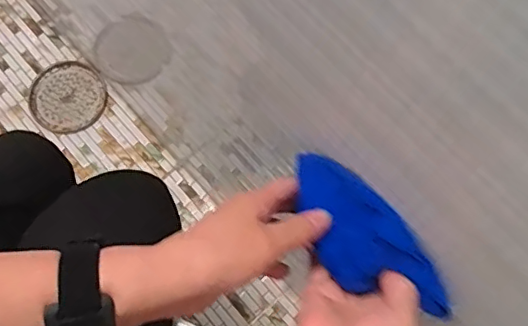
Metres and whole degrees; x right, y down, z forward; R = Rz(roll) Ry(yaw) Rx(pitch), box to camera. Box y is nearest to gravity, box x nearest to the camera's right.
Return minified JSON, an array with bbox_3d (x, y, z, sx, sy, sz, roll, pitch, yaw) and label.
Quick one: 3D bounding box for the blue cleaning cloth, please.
[{"bbox_3d":[0.068,0.056,0.385,0.055,0.038,0.142,-40,80,-11],"label":"blue cleaning cloth"}]

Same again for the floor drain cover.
[{"bbox_3d":[-0.376,-0.126,1.083,0.145,0.011,0.139,42,77,13],"label":"floor drain cover"}]

